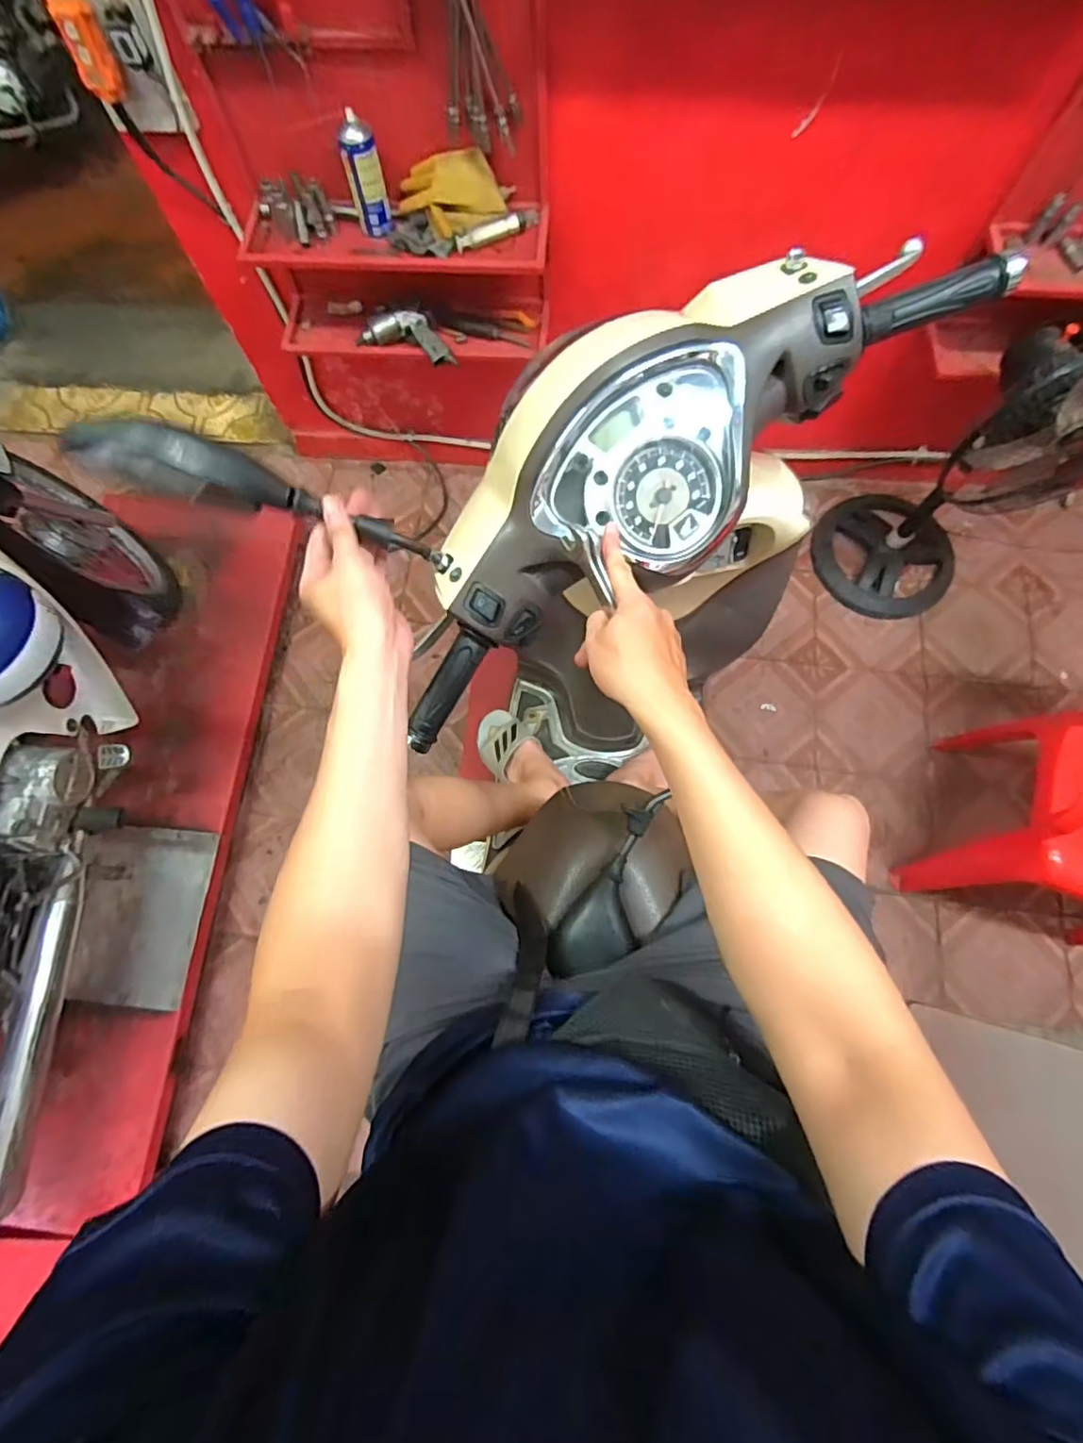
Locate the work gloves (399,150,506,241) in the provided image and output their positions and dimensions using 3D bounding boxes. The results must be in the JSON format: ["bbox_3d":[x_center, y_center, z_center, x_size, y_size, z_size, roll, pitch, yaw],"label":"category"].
[{"bbox_3d":[-0.173,-1.005,1.130,0.200,0.079,0.117,-8,73,-1],"label":"work gloves"}]

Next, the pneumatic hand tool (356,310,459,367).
[{"bbox_3d":[-0.297,-0.861,1.345,0.233,0.069,0.112,16,74,6],"label":"pneumatic hand tool"}]

